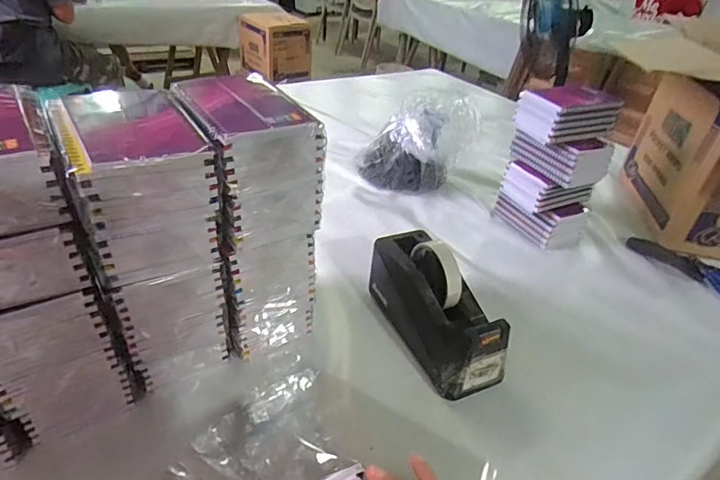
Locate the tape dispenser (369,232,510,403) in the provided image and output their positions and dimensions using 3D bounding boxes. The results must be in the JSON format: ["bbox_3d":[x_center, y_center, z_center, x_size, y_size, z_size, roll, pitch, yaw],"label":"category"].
[{"bbox_3d":[0.091,0.074,0.554,0.077,0.115,0.204,-13,40,-24],"label":"tape dispenser"}]

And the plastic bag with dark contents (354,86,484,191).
[{"bbox_3d":[0.110,-0.176,0.867,0.197,0.167,0.110,-17,42,-28],"label":"plastic bag with dark contents"}]

